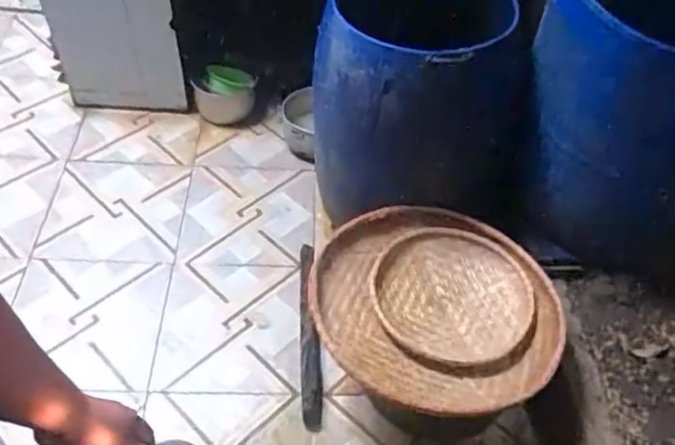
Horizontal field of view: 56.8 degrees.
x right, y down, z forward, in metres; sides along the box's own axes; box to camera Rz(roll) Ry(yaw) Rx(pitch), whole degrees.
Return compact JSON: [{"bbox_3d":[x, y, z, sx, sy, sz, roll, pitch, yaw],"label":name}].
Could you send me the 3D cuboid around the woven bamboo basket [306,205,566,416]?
[{"bbox_3d":[0.216,0.197,1.395,0.547,0.136,0.530,8,51,3],"label":"woven bamboo basket"}]

